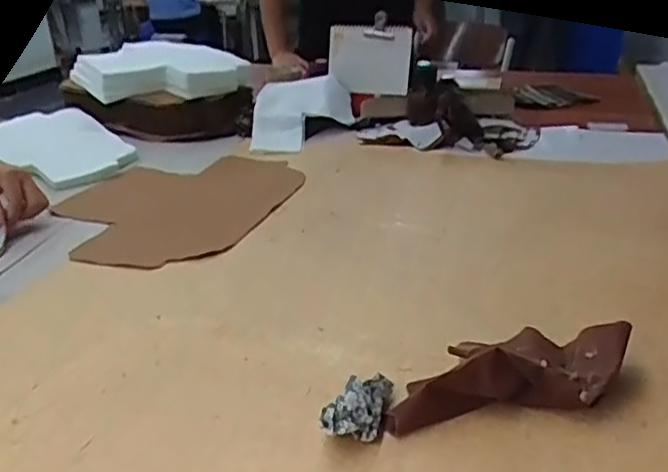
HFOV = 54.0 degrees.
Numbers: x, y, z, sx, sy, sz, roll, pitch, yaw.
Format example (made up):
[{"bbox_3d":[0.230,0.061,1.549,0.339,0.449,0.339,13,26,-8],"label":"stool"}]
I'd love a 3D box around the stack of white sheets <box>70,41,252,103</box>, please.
[{"bbox_3d":[-0.370,-0.356,1.394,0.350,0.067,0.333,1,25,2],"label":"stack of white sheets"}]

